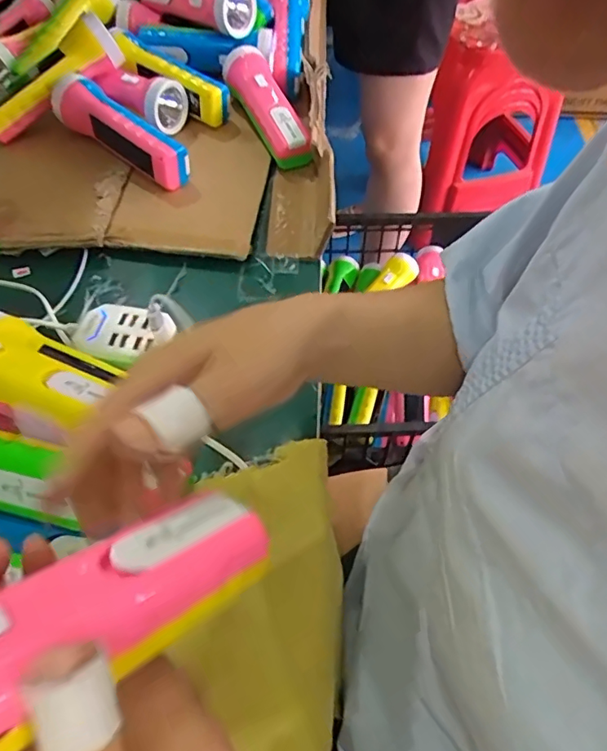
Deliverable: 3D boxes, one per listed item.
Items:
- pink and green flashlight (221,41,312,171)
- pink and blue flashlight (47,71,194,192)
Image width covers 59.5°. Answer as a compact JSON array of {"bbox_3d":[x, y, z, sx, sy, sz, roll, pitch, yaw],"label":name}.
[{"bbox_3d":[-0.041,-0.295,0.586,0.049,0.053,0.166,-20,58,-13],"label":"pink and green flashlight"},{"bbox_3d":[-0.190,-0.252,0.546,0.168,0.059,0.047,38,64,23],"label":"pink and blue flashlight"}]

